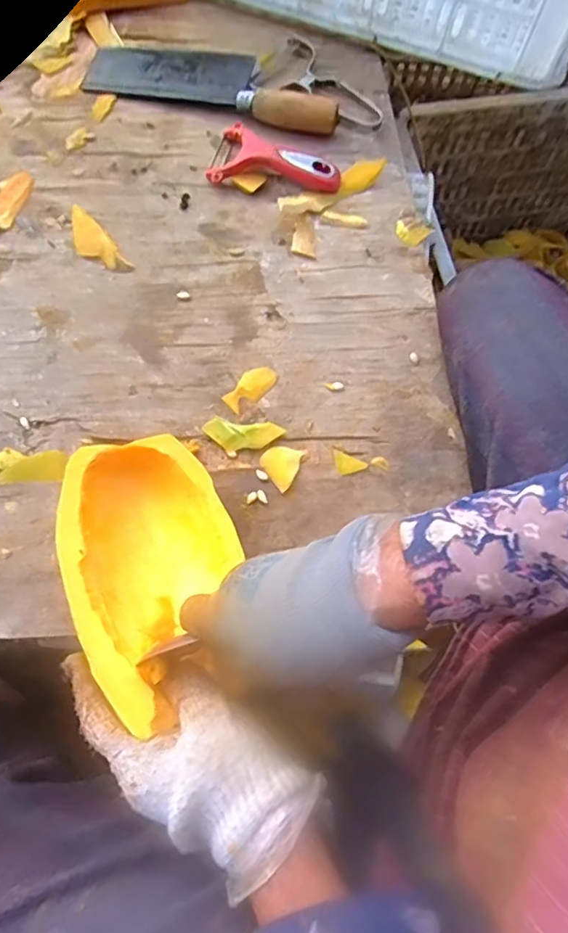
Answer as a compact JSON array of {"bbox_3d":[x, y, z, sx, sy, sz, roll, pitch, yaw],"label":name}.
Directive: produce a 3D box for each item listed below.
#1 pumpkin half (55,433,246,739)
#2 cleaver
[{"bbox_3d":[-0.086,0.064,0.388,0.107,0.059,0.179,-20,73,-9],"label":"pumpkin half"},{"bbox_3d":[-0.070,-0.394,0.579,0.258,0.033,0.075,14,71,3],"label":"cleaver"}]

